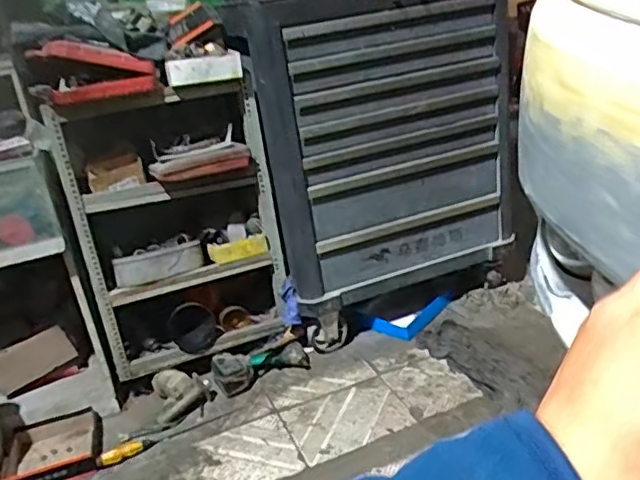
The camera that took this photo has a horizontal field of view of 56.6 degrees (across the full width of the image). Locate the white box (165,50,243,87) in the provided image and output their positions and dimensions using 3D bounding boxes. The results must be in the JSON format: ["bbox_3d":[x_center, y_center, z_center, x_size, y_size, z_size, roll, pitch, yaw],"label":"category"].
[{"bbox_3d":[-0.296,-0.439,1.539,0.197,0.065,0.064,-14,24,-14],"label":"white box"}]

